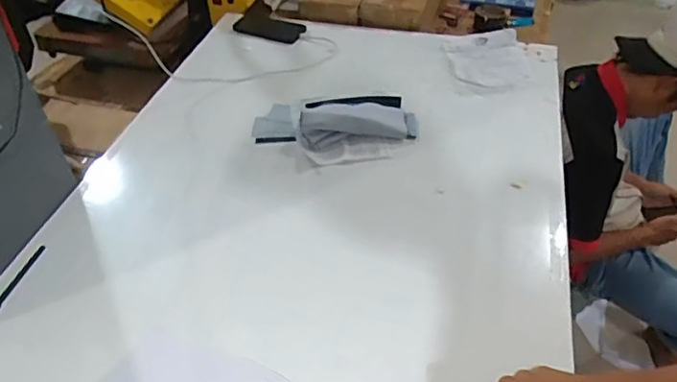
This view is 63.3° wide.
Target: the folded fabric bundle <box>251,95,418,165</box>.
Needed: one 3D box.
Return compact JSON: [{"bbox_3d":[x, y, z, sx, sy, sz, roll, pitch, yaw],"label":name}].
[{"bbox_3d":[-0.007,-0.128,1.014,0.300,0.043,0.199,-7,44,-6],"label":"folded fabric bundle"}]

